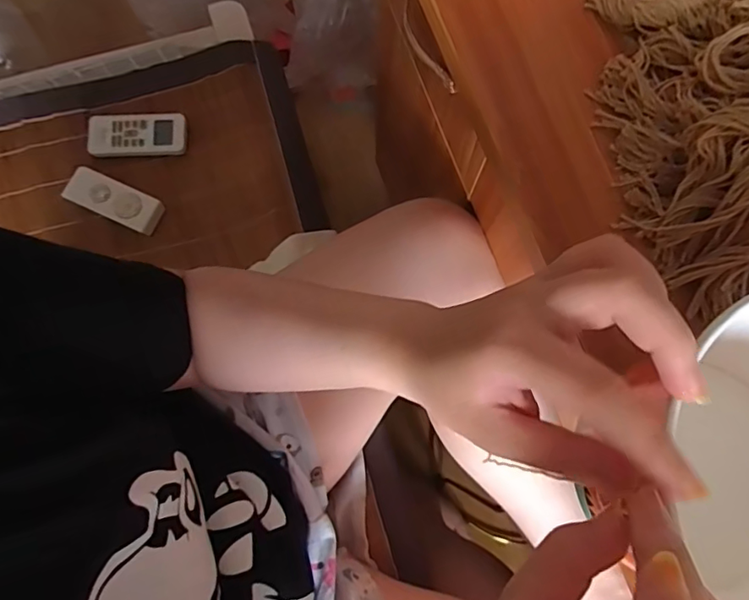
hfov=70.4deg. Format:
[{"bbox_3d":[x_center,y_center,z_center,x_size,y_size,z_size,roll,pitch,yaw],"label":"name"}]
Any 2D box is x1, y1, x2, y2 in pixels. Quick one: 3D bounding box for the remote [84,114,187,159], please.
[{"bbox_3d":[-0.310,-0.214,0.695,0.127,0.016,0.053,0,77,0],"label":"remote"}]

